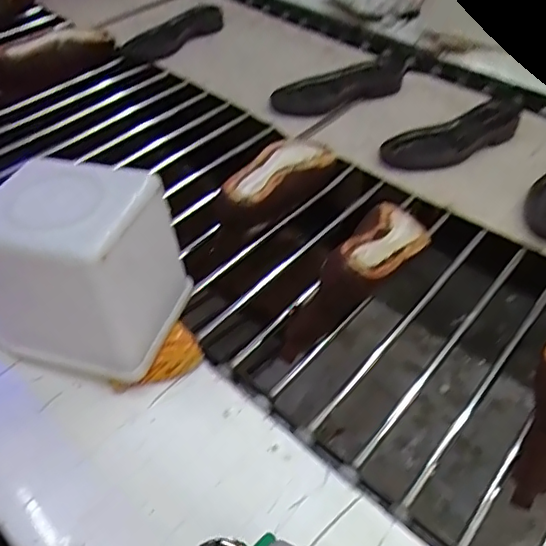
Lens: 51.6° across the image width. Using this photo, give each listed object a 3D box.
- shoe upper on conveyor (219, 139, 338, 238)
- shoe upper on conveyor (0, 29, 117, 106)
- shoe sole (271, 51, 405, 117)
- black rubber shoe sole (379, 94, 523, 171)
[{"bbox_3d":[0.004,-0.130,0.837,0.079,0.102,0.224,27,51,24],"label":"shoe upper on conveyor"},{"bbox_3d":[-0.443,-0.449,1.164,0.276,0.079,0.087,-33,54,-28],"label":"shoe upper on conveyor"},{"bbox_3d":[0.141,-0.368,1.117,0.298,0.037,0.105,-20,49,-19],"label":"shoe sole"},{"bbox_3d":[0.320,-0.235,0.966,0.292,0.048,0.085,-19,49,-18],"label":"black rubber shoe sole"}]

